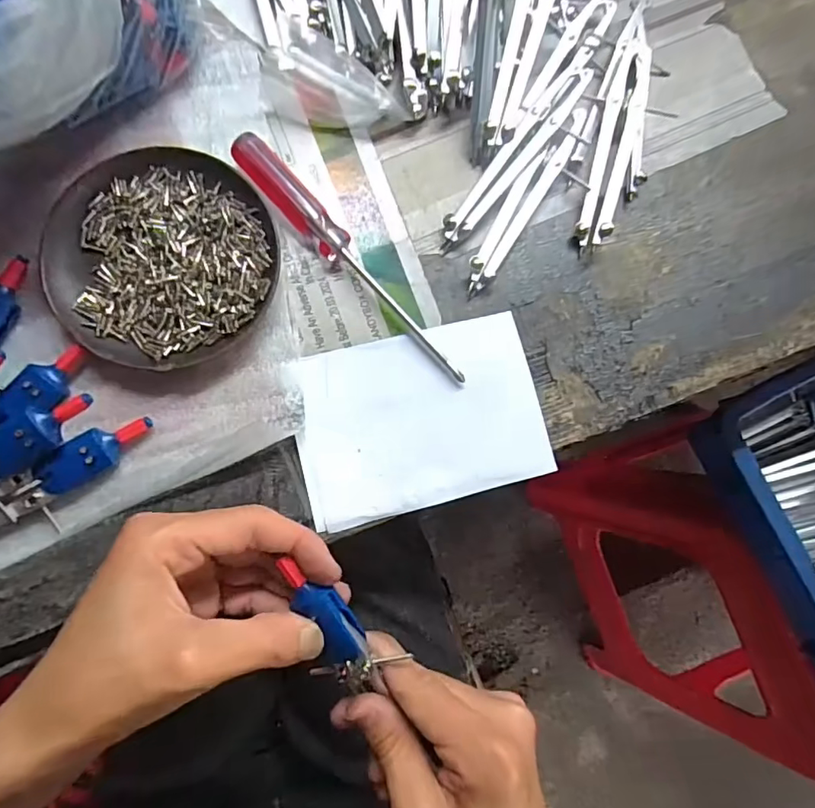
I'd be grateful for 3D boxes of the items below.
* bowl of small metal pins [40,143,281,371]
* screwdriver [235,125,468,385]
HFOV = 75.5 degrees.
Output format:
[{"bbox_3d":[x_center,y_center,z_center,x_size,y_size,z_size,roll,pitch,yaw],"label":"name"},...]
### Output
[{"bbox_3d":[-0.130,-0.079,0.283,0.113,0.017,0.117,1,83,-5],"label":"bowl of small metal pins"},{"bbox_3d":[-0.032,-0.079,0.292,0.019,0.014,0.176,-43,88,-8],"label":"screwdriver"}]

